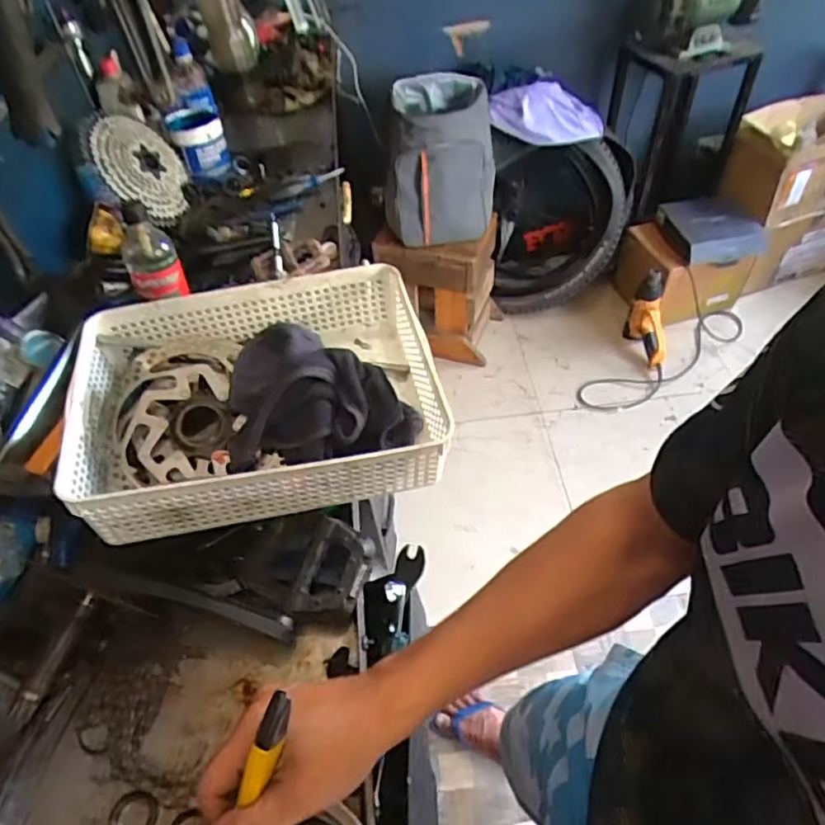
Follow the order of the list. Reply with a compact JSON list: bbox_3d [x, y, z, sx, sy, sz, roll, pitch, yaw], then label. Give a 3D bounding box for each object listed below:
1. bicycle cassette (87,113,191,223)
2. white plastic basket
[{"bbox_3d":[-0.454,-0.416,1.018,0.027,0.157,0.166,-14,75,37],"label":"bicycle cassette"},{"bbox_3d":[-0.147,-0.016,0.594,0.329,0.095,0.241,-11,50,-4],"label":"white plastic basket"}]

